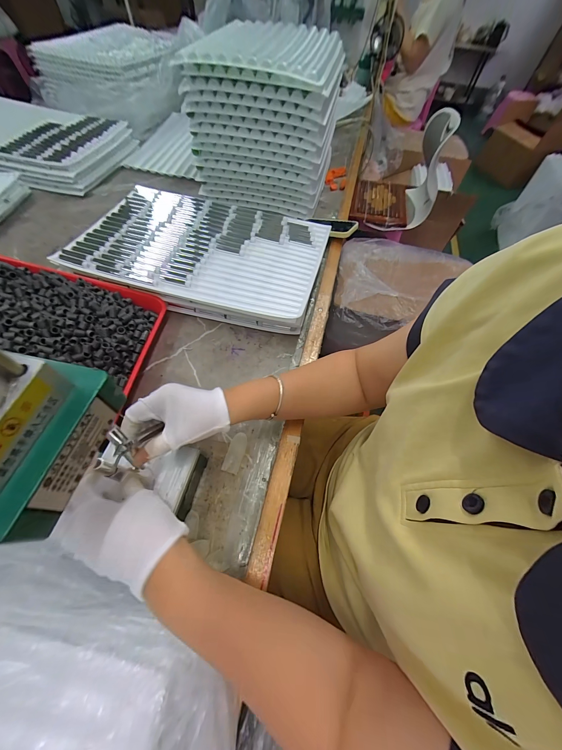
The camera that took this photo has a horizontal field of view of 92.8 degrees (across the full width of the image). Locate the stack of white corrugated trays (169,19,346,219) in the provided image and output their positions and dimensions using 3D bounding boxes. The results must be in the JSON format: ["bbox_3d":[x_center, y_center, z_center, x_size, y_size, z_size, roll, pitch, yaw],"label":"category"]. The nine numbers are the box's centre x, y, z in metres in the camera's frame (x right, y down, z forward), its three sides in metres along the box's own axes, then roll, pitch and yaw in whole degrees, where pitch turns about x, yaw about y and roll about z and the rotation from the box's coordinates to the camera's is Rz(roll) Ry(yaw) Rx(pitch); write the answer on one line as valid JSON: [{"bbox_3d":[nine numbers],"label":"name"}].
[{"bbox_3d":[-0.016,-0.655,0.677,0.336,0.309,0.341,13,59,4],"label":"stack of white corrugated trays"}]

